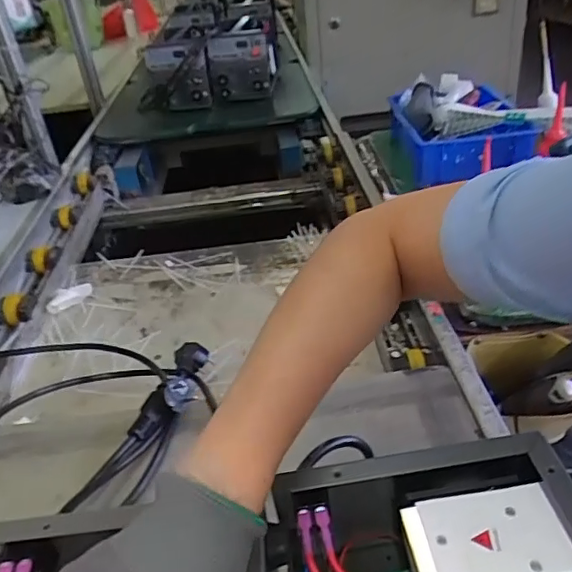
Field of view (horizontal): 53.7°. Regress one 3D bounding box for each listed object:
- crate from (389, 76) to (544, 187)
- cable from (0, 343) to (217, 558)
[{"bbox_3d":[0.312,-0.290,1.024,0.202,0.089,0.266,-4,34,5],"label":"crate"},{"bbox_3d":[-0.290,0.151,0.620,0.429,0.086,0.350,-15,29,-16],"label":"cable"}]

